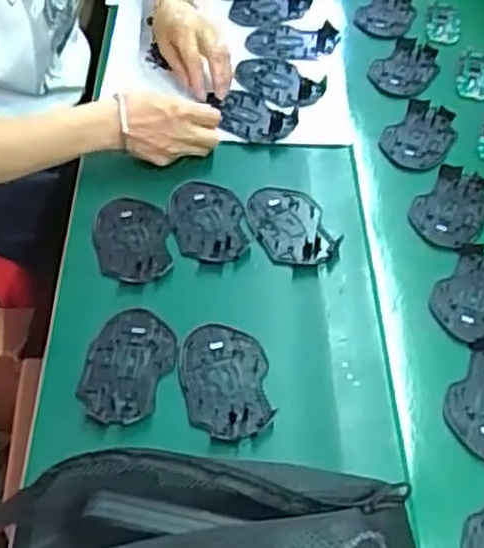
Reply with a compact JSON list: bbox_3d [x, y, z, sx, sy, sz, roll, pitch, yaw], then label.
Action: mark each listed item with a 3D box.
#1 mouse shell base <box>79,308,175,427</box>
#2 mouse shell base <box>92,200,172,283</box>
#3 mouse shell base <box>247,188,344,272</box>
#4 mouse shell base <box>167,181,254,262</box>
[{"bbox_3d":[-0.100,0.080,0.644,0.072,0.012,0.114,13,53,8],"label":"mouse shell base"},{"bbox_3d":[-0.110,-0.031,0.735,0.072,0.017,0.102,-4,52,-5],"label":"mouse shell base"},{"bbox_3d":[0.051,-0.047,0.743,0.077,0.009,0.119,-19,55,-16],"label":"mouse shell base"},{"bbox_3d":[-0.034,-0.056,0.752,0.074,0.010,0.110,-14,54,-12],"label":"mouse shell base"}]

